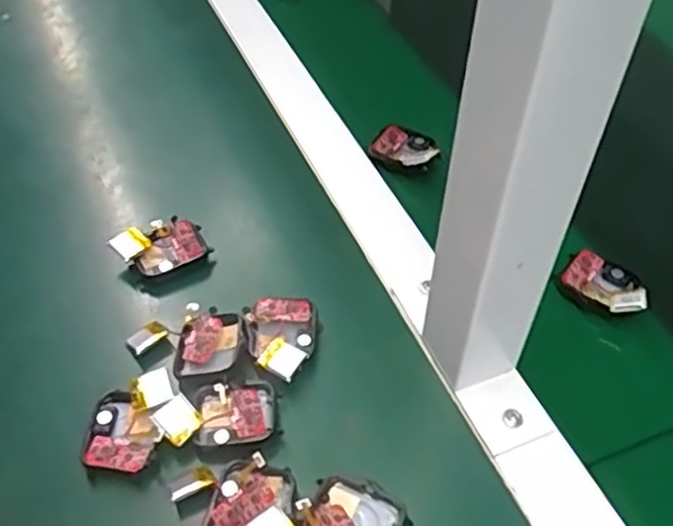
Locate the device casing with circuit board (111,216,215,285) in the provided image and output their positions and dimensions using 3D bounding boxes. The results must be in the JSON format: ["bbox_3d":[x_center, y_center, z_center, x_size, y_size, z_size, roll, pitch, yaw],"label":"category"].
[{"bbox_3d":[-0.108,-0.007,0.442,0.052,0.022,0.034,-23,54,-21],"label":"device casing with circuit board"}]

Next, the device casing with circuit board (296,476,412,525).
[{"bbox_3d":[0.008,0.122,0.331,0.048,0.014,0.038,23,52,17],"label":"device casing with circuit board"}]

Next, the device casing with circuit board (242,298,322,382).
[{"bbox_3d":[-0.029,0.041,0.393,0.041,0.011,0.051,-6,49,-7],"label":"device casing with circuit board"}]

